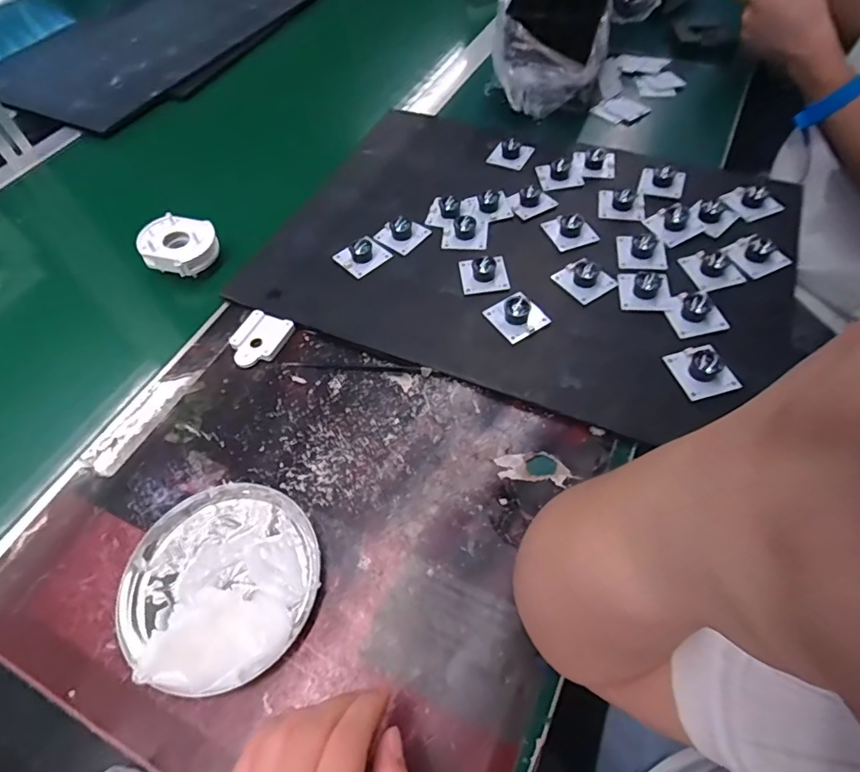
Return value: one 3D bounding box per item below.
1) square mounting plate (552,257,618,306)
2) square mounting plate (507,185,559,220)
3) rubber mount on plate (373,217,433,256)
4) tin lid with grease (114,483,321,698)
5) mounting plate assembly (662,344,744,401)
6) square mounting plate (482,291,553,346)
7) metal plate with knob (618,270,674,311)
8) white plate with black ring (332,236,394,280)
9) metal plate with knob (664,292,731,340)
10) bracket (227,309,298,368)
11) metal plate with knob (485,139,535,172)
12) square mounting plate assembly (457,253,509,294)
[{"bbox_3d":[0.143,-0.101,0.455,0.047,0.018,0.046,-25,58,-12],"label":"square mounting plate"},{"bbox_3d":[0.106,-0.197,0.521,0.045,0.016,0.034,-28,58,-14],"label":"square mounting plate"},{"bbox_3d":[-0.030,-0.158,0.505,0.046,0.018,0.042,32,64,23],"label":"rubber mount on plate"},{"bbox_3d":[-0.140,0.126,0.327,0.127,0.023,0.125,-2,56,3],"label":"tin lid with grease"},{"bbox_3d":[0.215,-0.013,0.394,0.039,0.016,0.046,-13,56,-5],"label":"mounting plate assembly"},{"bbox_3d":[0.076,-0.063,0.434,0.041,0.017,0.042,-29,59,-15],"label":"square mounting plate"},{"bbox_3d":[0.193,-0.090,0.444,0.042,0.018,0.048,3,56,6],"label":"metal plate with knob"},{"bbox_3d":[-0.066,-0.130,0.491,0.044,0.017,0.041,-40,62,-21],"label":"white plate with black ring"},{"bbox_3d":[0.225,-0.063,0.425,0.040,0.011,0.042,-2,56,3],"label":"metal plate with knob"},{"bbox_3d":[-0.153,-0.041,0.446,0.047,0.010,0.054,20,60,17],"label":"bracket"},{"bbox_3d":[0.091,-0.268,0.571,0.044,0.015,0.038,22,60,18],"label":"metal plate with knob"},{"bbox_3d":[0.050,-0.107,0.464,0.042,0.017,0.039,-7,56,0],"label":"square mounting plate assembly"}]

